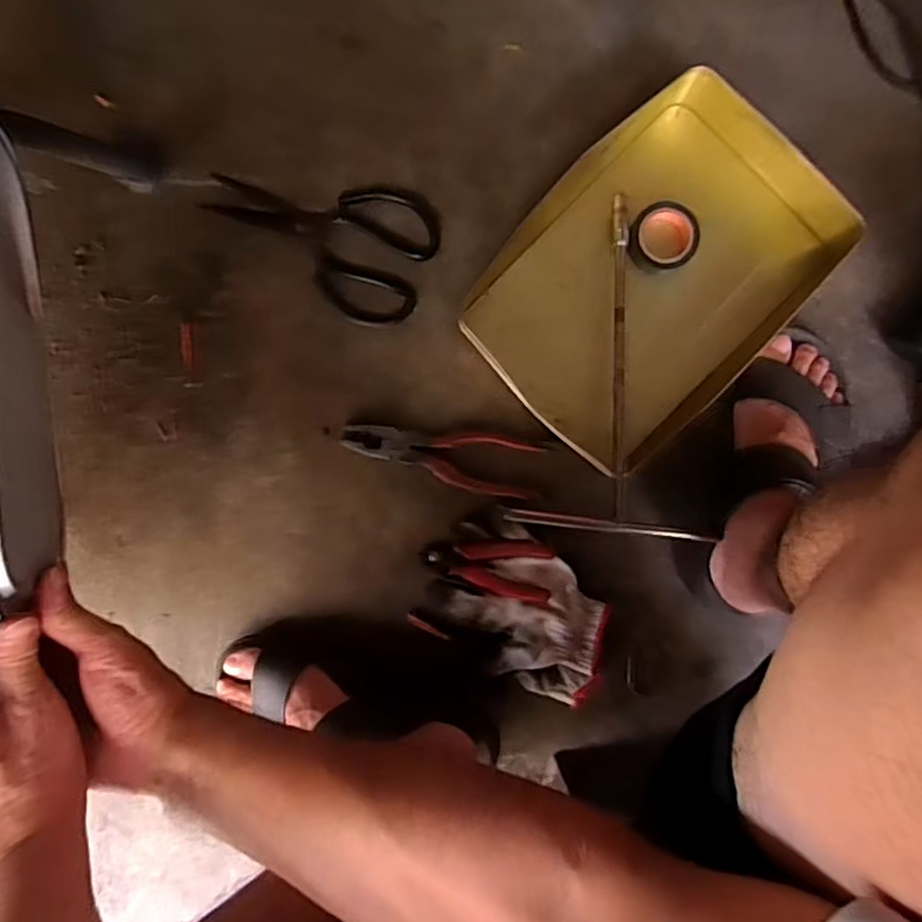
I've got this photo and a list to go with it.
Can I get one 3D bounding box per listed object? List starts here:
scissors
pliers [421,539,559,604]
[{"bbox_3d":[-0.130,-0.209,0.565,0.207,0.017,0.120,22,90,0],"label":"scissors"},{"bbox_3d":[0.023,0.094,0.566,0.115,0.019,0.053,10,90,0],"label":"pliers"}]

